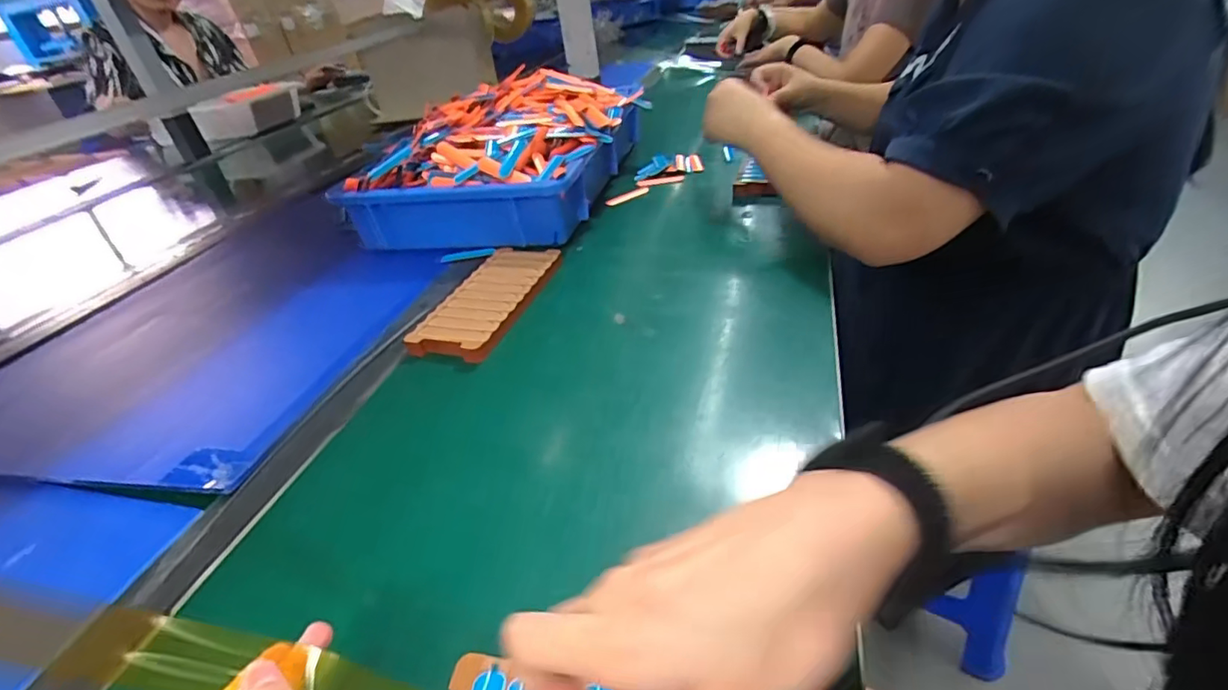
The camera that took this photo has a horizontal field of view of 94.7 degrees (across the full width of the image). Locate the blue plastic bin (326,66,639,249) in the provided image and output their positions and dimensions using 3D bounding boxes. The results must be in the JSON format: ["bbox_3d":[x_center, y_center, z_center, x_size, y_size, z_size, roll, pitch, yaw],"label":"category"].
[{"bbox_3d":[-0.132,-0.267,0.751,0.290,0.102,0.410,3,37,10],"label":"blue plastic bin"}]

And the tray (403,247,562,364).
[{"bbox_3d":[-0.111,-0.047,0.531,0.080,0.011,0.176,9,38,17],"label":"tray"}]

